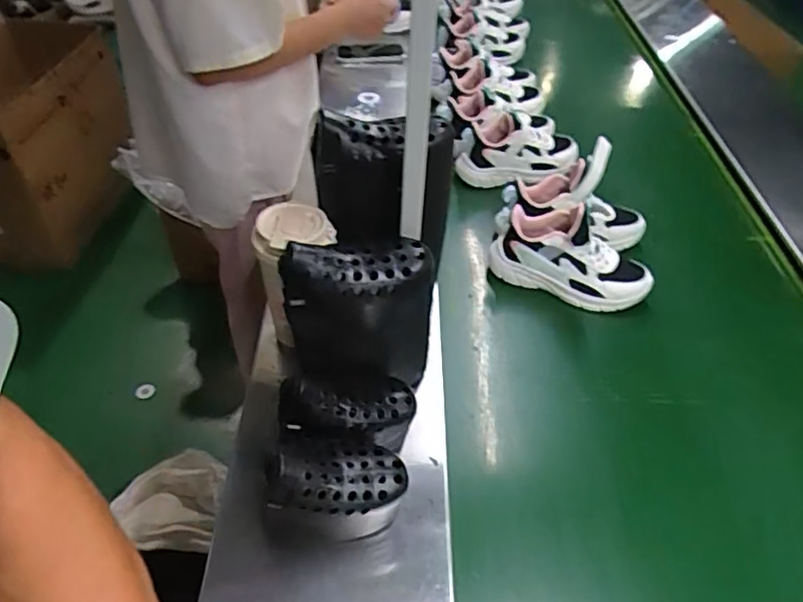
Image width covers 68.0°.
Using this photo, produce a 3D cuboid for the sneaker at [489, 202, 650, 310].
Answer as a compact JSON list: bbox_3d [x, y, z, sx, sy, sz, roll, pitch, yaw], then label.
[{"bbox_3d":[0.248,-0.079,0.888,0.239,0.136,0.112,20,48,16],"label":"sneaker"}]

